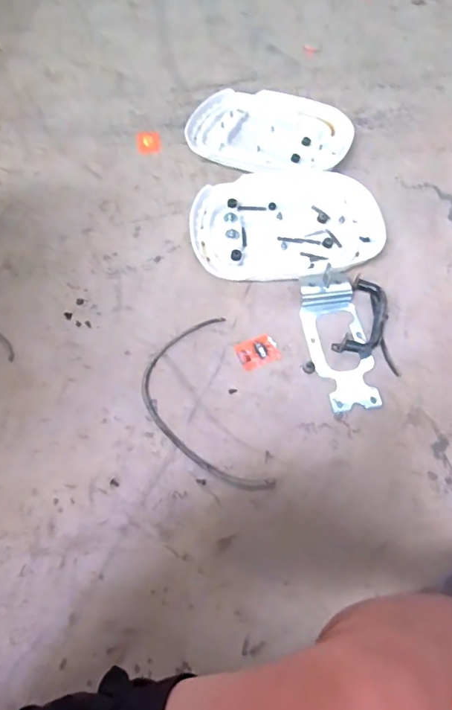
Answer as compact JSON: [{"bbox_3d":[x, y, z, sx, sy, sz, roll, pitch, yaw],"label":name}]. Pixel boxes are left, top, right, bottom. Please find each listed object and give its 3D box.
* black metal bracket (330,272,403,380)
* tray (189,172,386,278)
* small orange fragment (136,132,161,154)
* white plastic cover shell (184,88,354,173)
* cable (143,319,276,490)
[{"bbox_3d":[0.258,-0.054,0.806,0.113,0.031,0.143,20,62,12],"label":"black metal bracket"},{"bbox_3d":[0.119,-0.262,0.930,0.361,0.036,0.275,0,60,1],"label":"tray"},{"bbox_3d":[-0.178,-0.488,1.082,0.053,0.006,0.085,-9,60,-5],"label":"small orange fragment"},{"bbox_3d":[0.099,-0.510,1.079,0.363,0.031,0.268,13,61,8],"label":"white plastic cover shell"},{"bbox_3d":[-0.041,0.082,0.740,0.160,0.005,0.301,-15,61,-8],"label":"cable"}]

